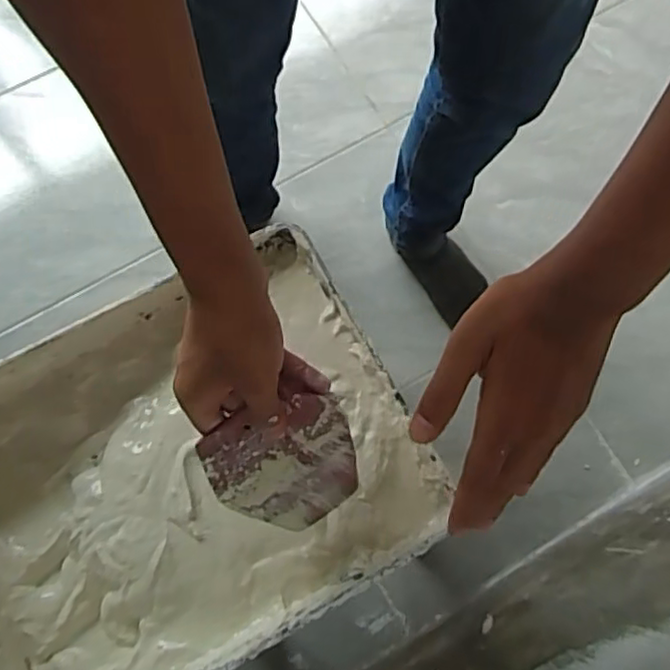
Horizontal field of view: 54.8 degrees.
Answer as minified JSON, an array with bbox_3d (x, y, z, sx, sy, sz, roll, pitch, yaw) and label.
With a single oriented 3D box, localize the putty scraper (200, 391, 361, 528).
[{"bbox_3d":[-0.035,0.091,0.438,0.096,0.004,0.093,-14,109,-5],"label":"putty scraper"}]

